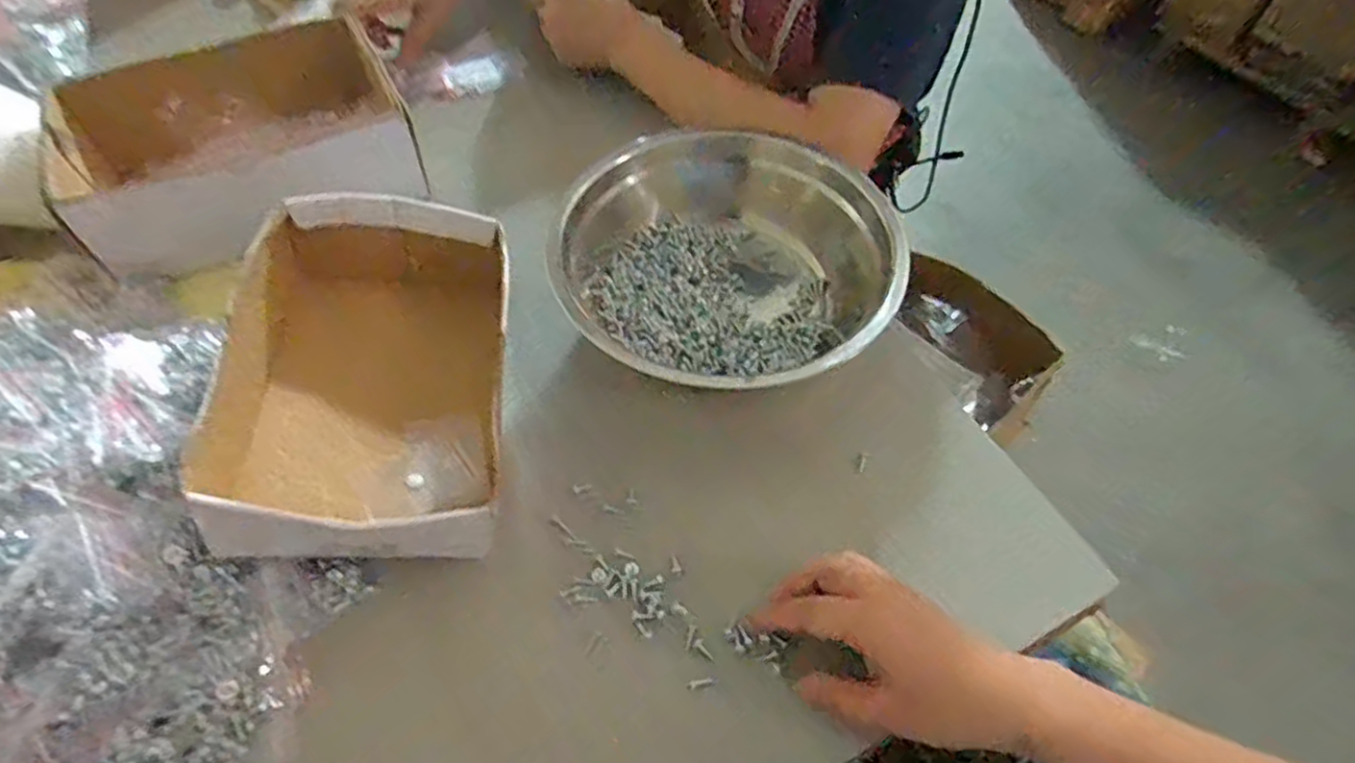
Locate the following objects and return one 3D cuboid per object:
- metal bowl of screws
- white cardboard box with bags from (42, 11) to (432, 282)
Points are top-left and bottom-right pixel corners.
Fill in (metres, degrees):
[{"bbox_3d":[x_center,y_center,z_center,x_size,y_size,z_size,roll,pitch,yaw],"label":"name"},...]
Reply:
[{"bbox_3d":[0.038,-0.080,0.517,0.215,0.068,0.232,1,55,-1],"label":"metal bowl of screws"},{"bbox_3d":[-0.357,-0.193,0.588,0.246,0.086,0.184,-24,59,-17],"label":"white cardboard box with bags"}]

